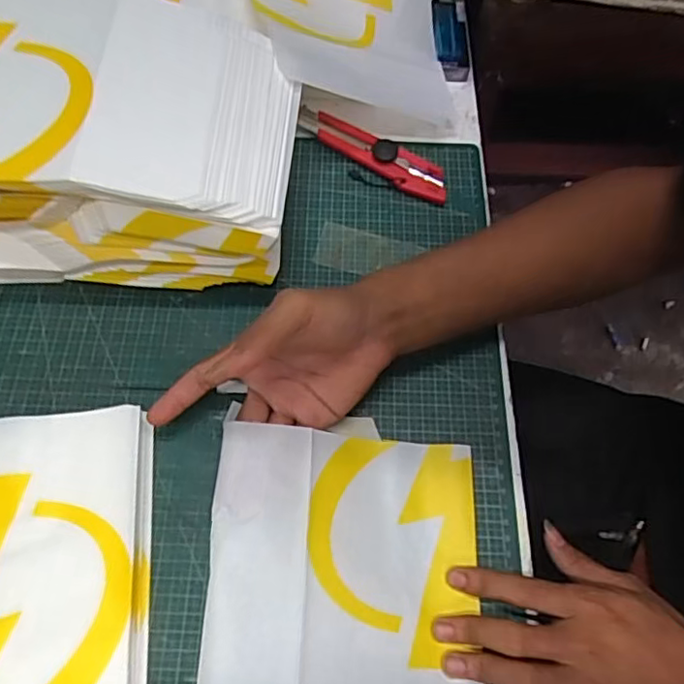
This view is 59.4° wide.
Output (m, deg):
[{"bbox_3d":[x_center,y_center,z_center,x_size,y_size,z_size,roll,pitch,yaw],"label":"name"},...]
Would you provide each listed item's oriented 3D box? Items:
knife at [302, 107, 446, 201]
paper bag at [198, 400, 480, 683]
[{"bbox_3d":[0.026,-0.161,0.509,0.145,0.014,0.032,33,68,14],"label":"knife"},{"bbox_3d":[0.002,0.138,0.359,0.158,0.016,0.174,11,62,-16],"label":"paper bag"}]

